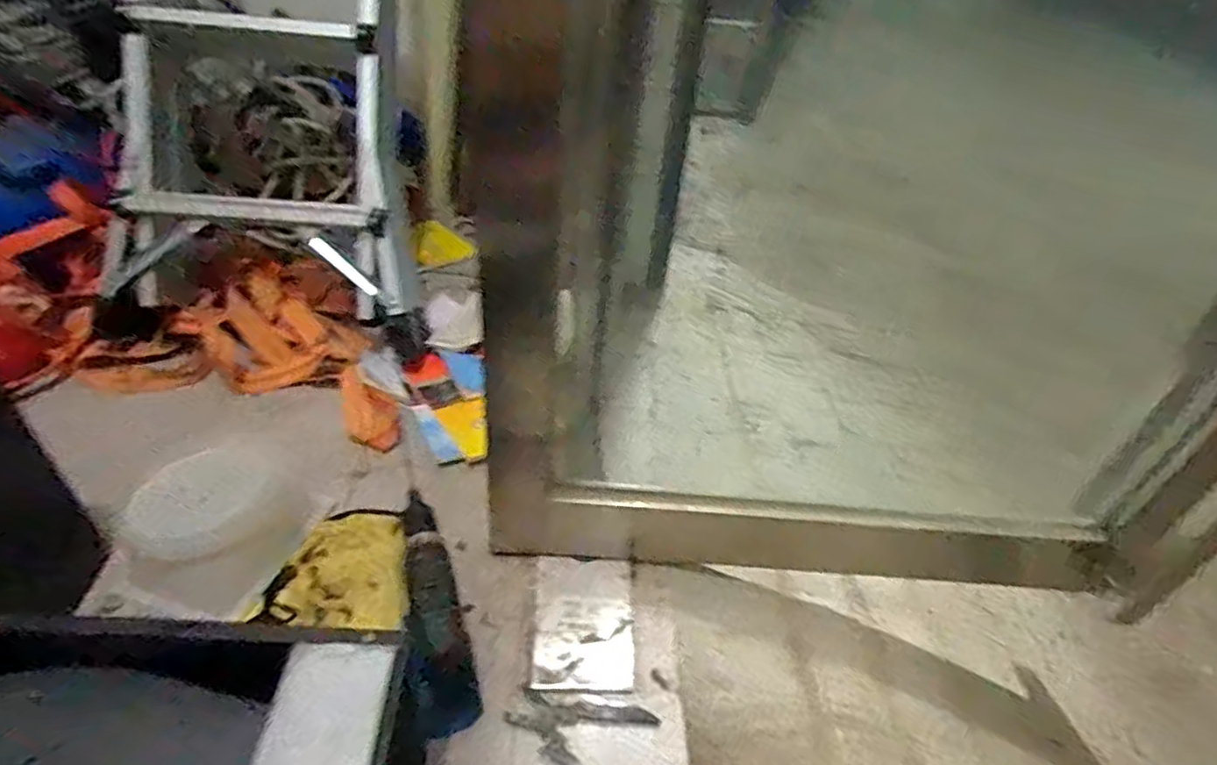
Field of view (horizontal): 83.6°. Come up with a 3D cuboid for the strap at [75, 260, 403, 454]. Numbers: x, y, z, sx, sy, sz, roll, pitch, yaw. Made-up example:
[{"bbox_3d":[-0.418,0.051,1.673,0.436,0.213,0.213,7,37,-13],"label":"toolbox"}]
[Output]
[{"bbox_3d":[-0.531,-0.043,1.146,0.461,0.137,0.282,15,42,9],"label":"strap"}]

